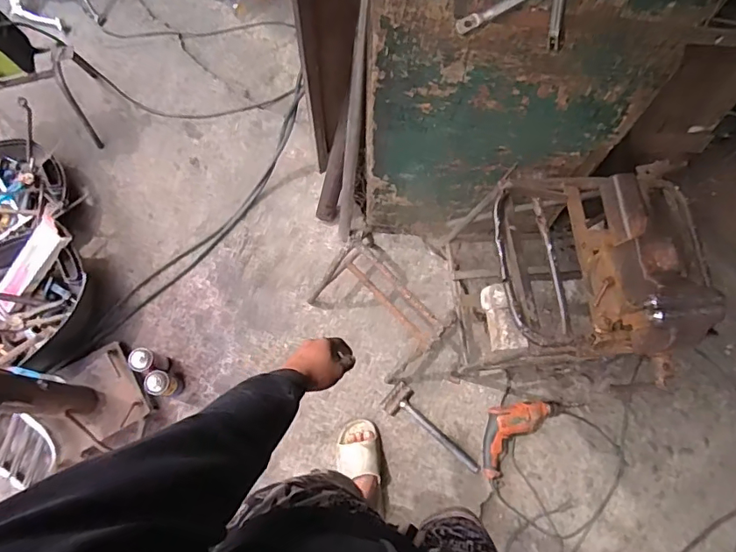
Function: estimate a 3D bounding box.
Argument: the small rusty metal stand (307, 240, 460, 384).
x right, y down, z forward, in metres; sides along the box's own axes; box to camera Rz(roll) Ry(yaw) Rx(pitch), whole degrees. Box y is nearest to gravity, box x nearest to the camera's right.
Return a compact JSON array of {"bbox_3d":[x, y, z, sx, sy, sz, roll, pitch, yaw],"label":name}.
[{"bbox_3d":[0.034,0.086,1.422,0.254,0.287,0.370,-42,79,-13],"label":"small rusty metal stand"}]

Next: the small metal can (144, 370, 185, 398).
[{"bbox_3d":[-0.574,0.309,1.401,0.078,0.168,0.069,6,73,0],"label":"small metal can"}]

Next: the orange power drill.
[{"bbox_3d":[0.448,0.441,1.470,0.340,0.082,0.165,-40,79,-13],"label":"orange power drill"}]

